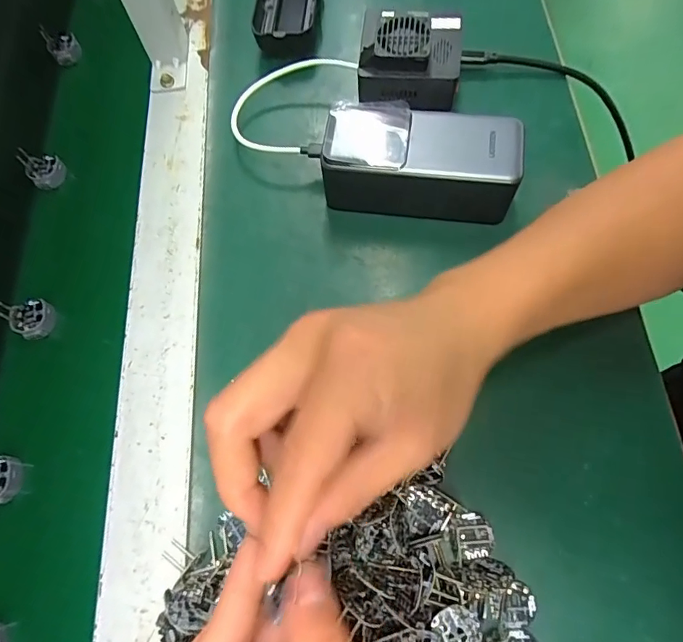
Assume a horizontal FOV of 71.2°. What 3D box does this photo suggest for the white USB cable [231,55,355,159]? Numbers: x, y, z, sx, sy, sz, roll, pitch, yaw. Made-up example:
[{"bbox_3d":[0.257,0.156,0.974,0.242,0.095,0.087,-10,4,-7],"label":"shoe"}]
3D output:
[{"bbox_3d":[-0.041,-0.170,0.370,0.082,0.018,0.093,19,72,9],"label":"white USB cable"}]

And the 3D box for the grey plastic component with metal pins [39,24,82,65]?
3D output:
[{"bbox_3d":[-0.251,-0.248,0.429,0.026,0.010,0.031,-18,97,-17],"label":"grey plastic component with metal pins"}]

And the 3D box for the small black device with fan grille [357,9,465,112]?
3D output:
[{"bbox_3d":[0.055,-0.208,0.376,0.077,0.051,0.064,5,70,4],"label":"small black device with fan grille"}]

